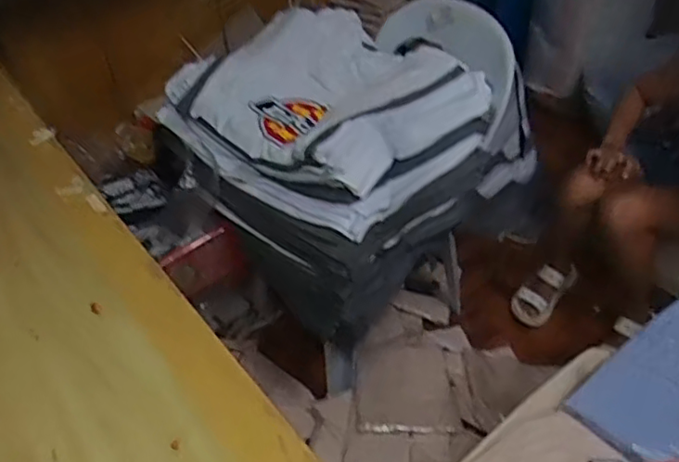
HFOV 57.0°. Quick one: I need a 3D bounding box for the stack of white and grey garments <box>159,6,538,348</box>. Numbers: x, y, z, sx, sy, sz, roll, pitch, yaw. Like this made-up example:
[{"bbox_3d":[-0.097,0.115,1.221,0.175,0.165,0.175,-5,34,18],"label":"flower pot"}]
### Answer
[{"bbox_3d":[-0.013,-0.159,1.251,0.474,0.347,0.527,-34,52,-27],"label":"stack of white and grey garments"}]

